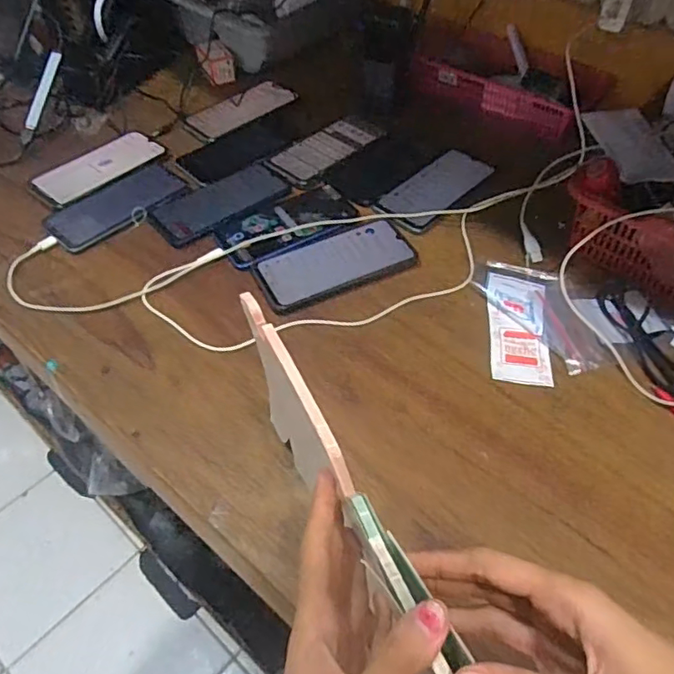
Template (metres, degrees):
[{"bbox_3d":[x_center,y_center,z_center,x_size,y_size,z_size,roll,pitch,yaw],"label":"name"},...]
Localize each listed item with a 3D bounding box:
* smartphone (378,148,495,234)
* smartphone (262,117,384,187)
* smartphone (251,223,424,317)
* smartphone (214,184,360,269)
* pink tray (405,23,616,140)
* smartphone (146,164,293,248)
[{"bbox_3d":[0.121,-0.183,0.701,0.078,0.008,0.159,37,59,26],"label":"smartphone"},{"bbox_3d":[-0.018,-0.251,0.750,0.082,0.012,0.161,37,59,25],"label":"smartphone"},{"bbox_3d":[-0.001,-0.082,0.616,0.171,0.006,0.079,-21,54,-17],"label":"smartphone"},{"bbox_3d":[-0.057,-0.131,0.658,0.162,0.009,0.082,-24,55,-19],"label":"smartphone"},{"bbox_3d":[0.219,-0.343,0.758,0.263,0.057,0.092,26,57,19],"label":"pink tray"},{"bbox_3d":[-0.141,-0.161,0.684,0.164,0.009,0.082,-33,58,-25],"label":"smartphone"}]

